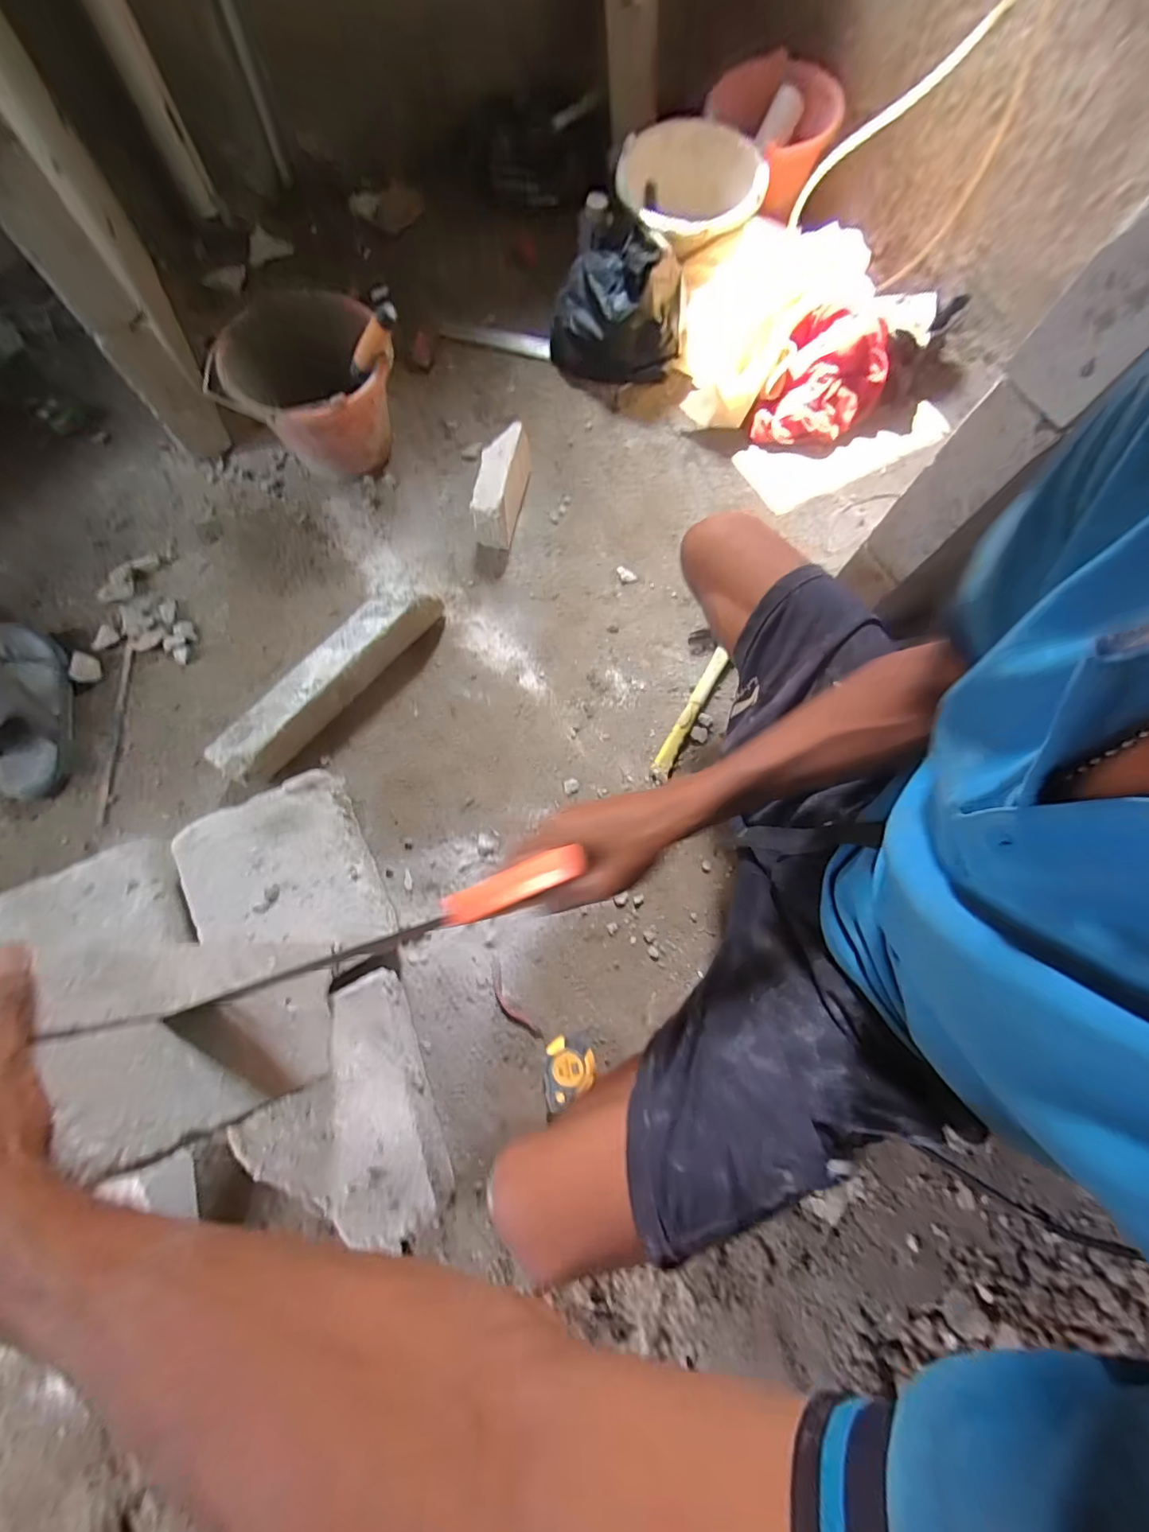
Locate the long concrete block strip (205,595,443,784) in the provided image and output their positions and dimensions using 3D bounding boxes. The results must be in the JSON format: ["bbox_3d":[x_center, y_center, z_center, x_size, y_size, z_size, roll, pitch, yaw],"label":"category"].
[{"bbox_3d":[-0.349,-0.125,0.739,0.061,0.081,0.366,40,78,9],"label":"long concrete block strip"}]

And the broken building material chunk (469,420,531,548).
[{"bbox_3d":[-0.120,-0.466,0.833,0.074,0.099,0.187,4,75,0],"label":"broken building material chunk"}]

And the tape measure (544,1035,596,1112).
[{"bbox_3d":[-0.006,0.378,0.627,0.063,0.039,0.076,6,75,1],"label":"tape measure"}]

